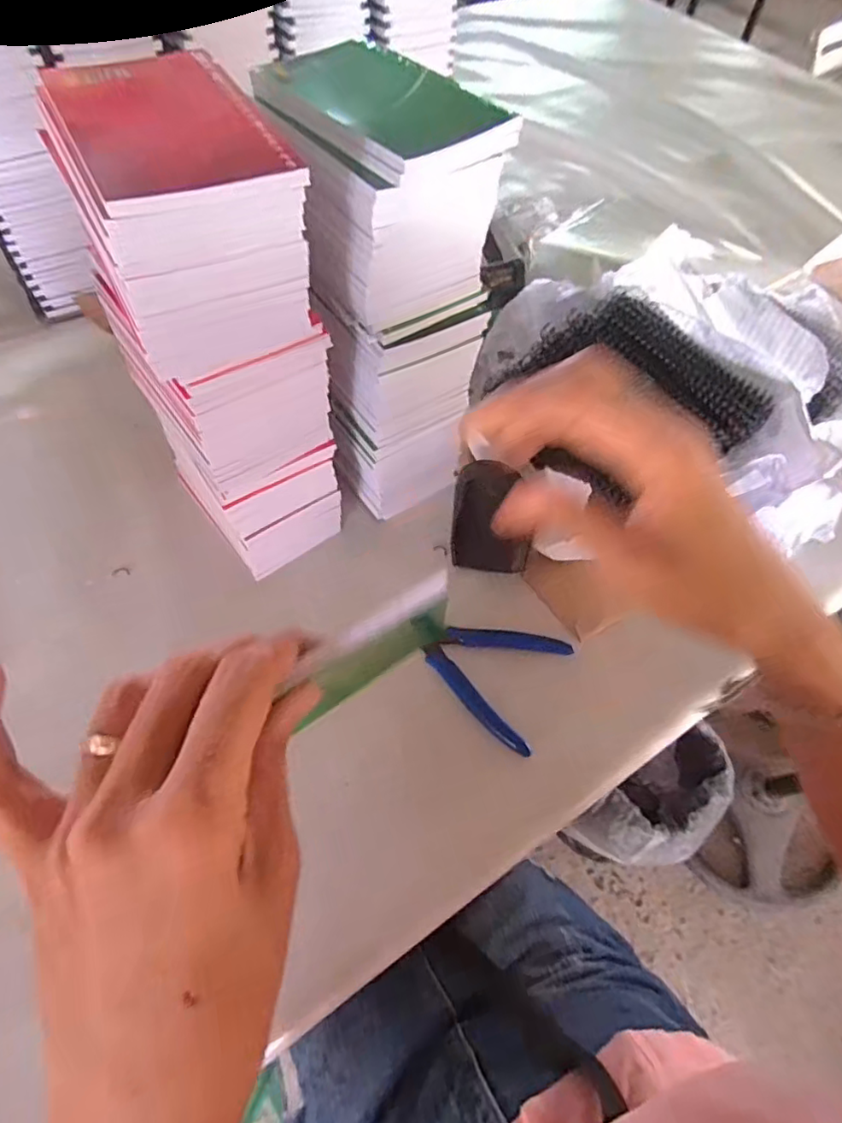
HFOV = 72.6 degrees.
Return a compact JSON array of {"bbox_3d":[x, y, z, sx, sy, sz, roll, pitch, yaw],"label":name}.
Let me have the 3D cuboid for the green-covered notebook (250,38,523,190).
[{"bbox_3d":[-0.022,-0.237,0.299,0.083,0.015,0.125,-37,68,-22],"label":"green-covered notebook"}]

